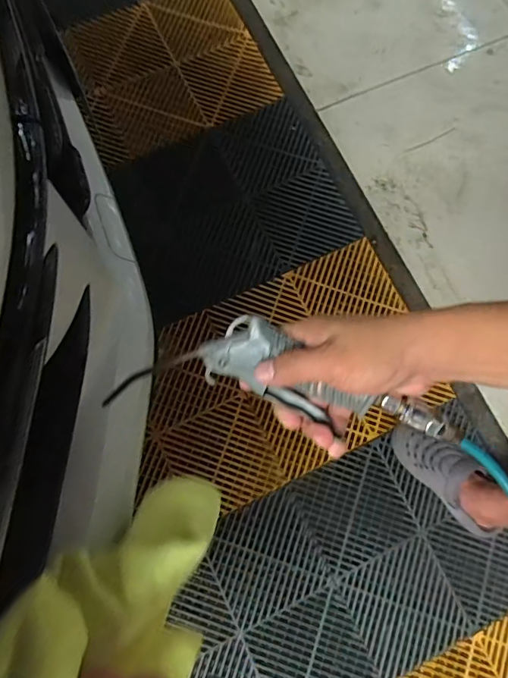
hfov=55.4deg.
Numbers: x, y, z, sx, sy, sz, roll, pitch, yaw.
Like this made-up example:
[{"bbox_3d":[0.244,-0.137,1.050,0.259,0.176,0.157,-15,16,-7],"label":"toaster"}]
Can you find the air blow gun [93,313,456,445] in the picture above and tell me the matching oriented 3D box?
[{"bbox_3d":[0.017,0.037,0.364,0.253,0.048,0.081,15,76,6],"label":"air blow gun"}]

